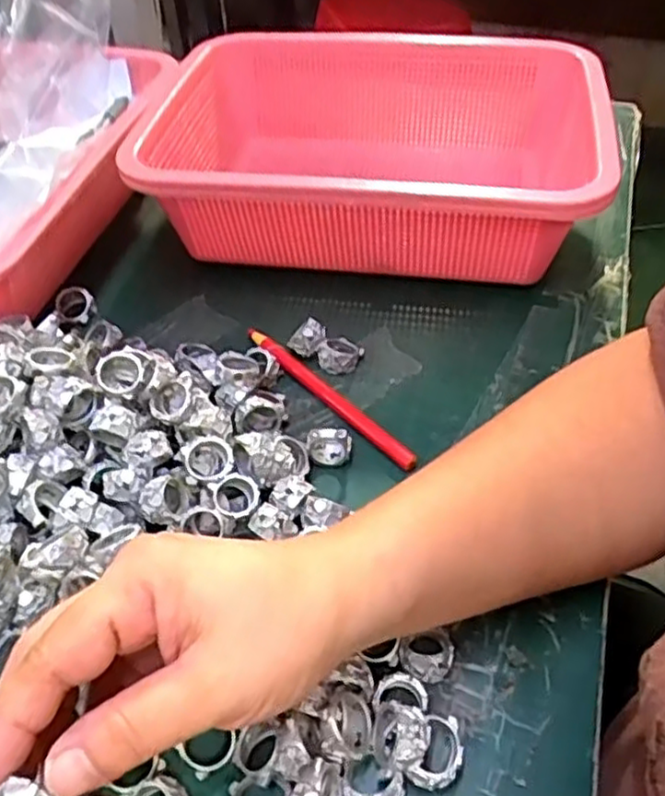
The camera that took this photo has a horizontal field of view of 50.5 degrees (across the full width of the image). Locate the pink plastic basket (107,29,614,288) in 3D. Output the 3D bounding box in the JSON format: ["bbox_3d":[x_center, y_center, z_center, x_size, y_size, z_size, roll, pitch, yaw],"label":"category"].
[{"bbox_3d":[0.027,-0.173,0.503,0.285,0.097,0.227,8,48,8],"label":"pink plastic basket"}]

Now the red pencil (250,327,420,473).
[{"bbox_3d":[-0.005,-0.003,0.409,0.013,0.011,0.141,-35,56,-27],"label":"red pencil"}]

